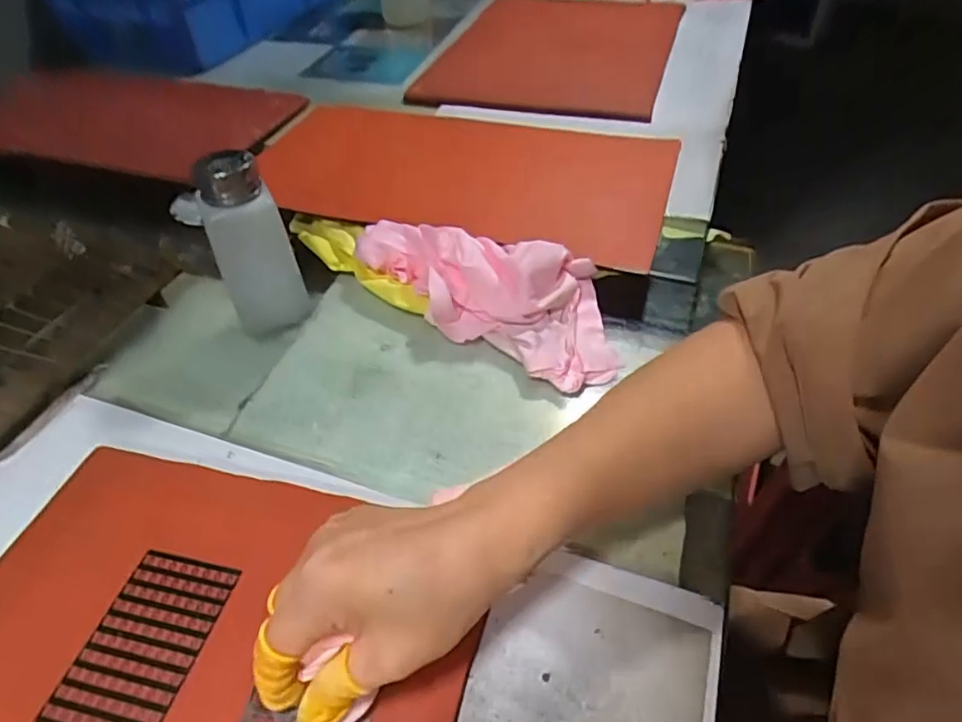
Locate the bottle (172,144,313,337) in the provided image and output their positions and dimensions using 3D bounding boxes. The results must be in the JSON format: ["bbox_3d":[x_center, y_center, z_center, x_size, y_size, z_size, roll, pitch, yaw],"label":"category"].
[{"bbox_3d":[-0.166,-0.077,0.426,0.042,0.133,0.055,34,55,31],"label":"bottle"}]

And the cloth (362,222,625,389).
[{"bbox_3d":[0.009,-0.064,0.456,0.219,0.059,0.097,27,52,27],"label":"cloth"}]

